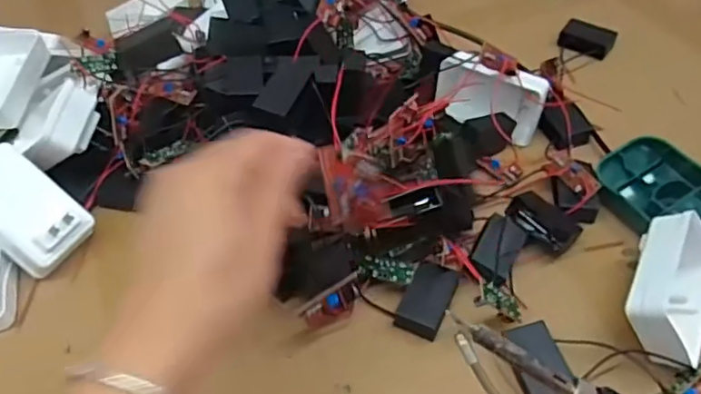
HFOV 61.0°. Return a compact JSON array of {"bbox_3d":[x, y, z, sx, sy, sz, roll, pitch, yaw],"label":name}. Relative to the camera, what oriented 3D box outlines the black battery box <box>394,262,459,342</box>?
[{"bbox_3d":[0.050,0.069,0.393,0.029,0.013,0.052,19,52,19],"label":"black battery box"}]

